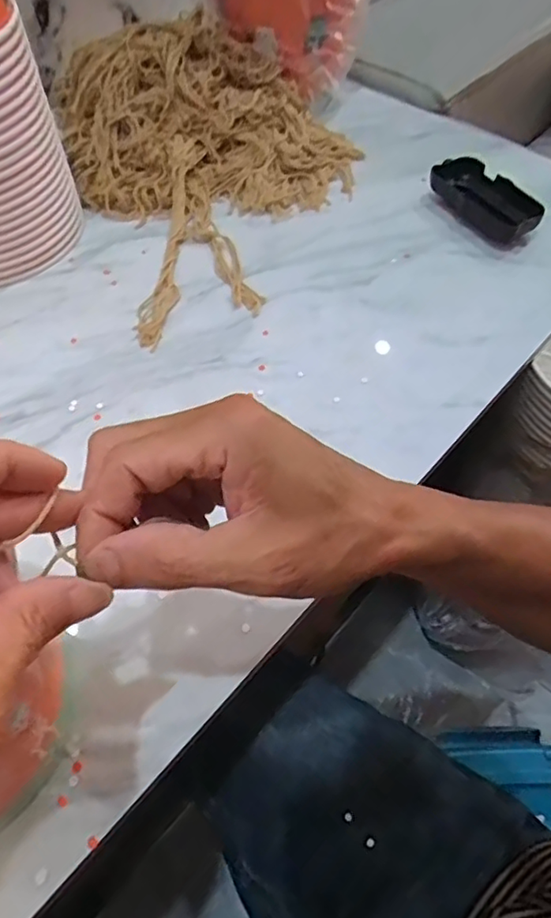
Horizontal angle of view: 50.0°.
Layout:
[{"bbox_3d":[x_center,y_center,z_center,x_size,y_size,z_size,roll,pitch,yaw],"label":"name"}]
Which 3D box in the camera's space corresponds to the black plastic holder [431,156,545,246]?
[{"bbox_3d":[0.194,-0.241,0.549,0.047,0.028,0.115,-29,60,-18],"label":"black plastic holder"}]

